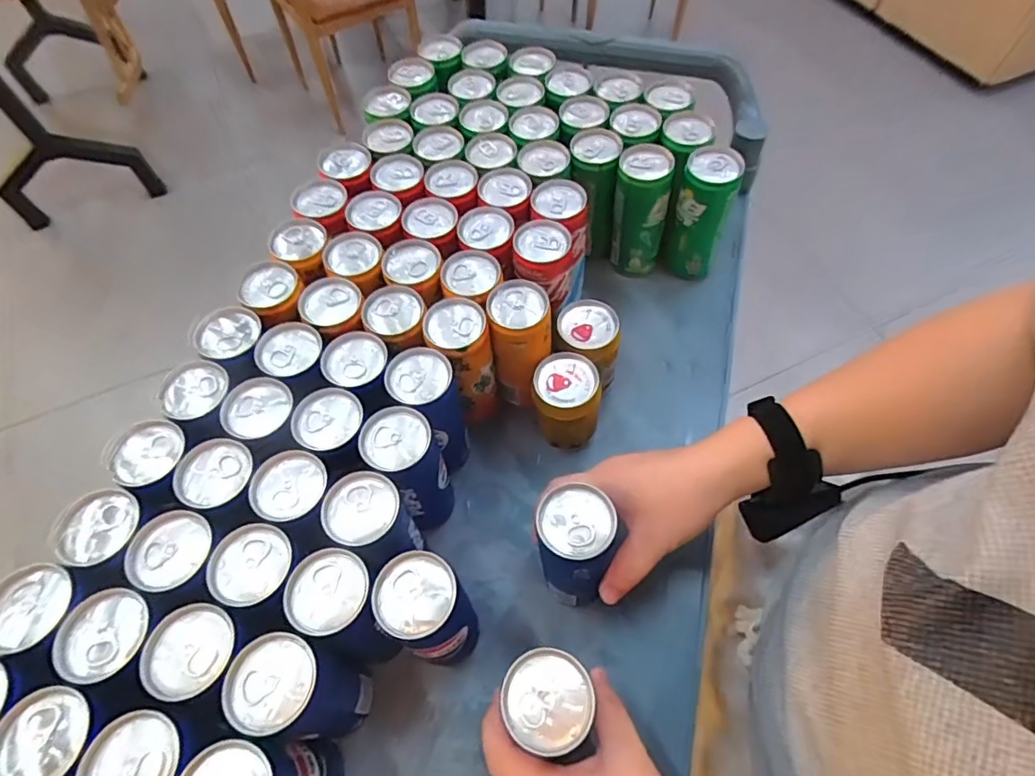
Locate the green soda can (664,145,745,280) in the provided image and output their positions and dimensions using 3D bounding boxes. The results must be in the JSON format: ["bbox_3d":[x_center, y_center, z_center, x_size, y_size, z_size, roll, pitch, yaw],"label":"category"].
[{"bbox_3d":[0.200,-0.186,0.589,0.061,0.134,0.057,17,62,10],"label":"green soda can"}]

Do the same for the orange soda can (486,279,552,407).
[{"bbox_3d":[0.005,-0.036,0.517,0.059,0.129,0.063,-5,61,-2],"label":"orange soda can"}]

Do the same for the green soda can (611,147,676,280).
[{"bbox_3d":[0.135,-0.197,0.604,0.059,0.141,0.057,0,61,0],"label":"green soda can"}]

